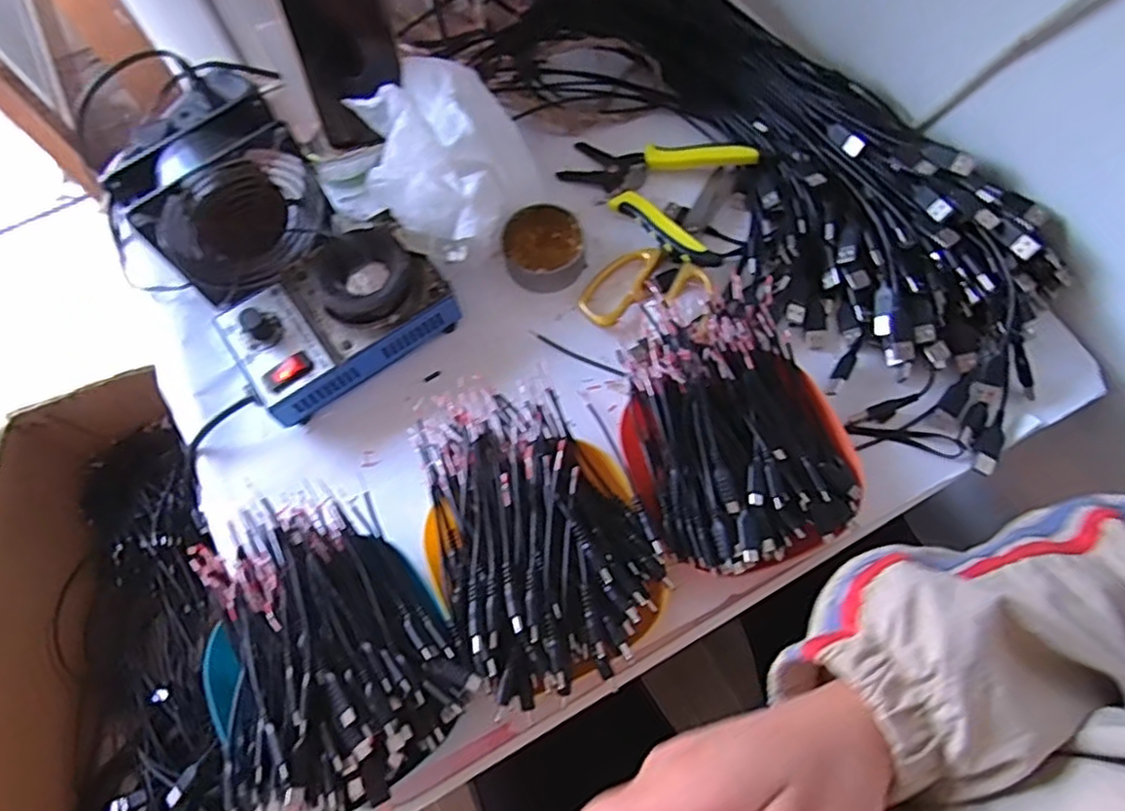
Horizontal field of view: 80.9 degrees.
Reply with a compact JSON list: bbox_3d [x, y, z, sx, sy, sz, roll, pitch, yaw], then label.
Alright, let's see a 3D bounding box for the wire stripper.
[{"bbox_3d":[0.067,-0.170,0.519,0.142,0.028,0.106,17,70,8],"label":"wire stripper"}]

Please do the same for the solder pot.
[{"bbox_3d":[-0.161,-0.065,0.471,0.149,0.060,0.093,-35,72,-11],"label":"solder pot"}]

